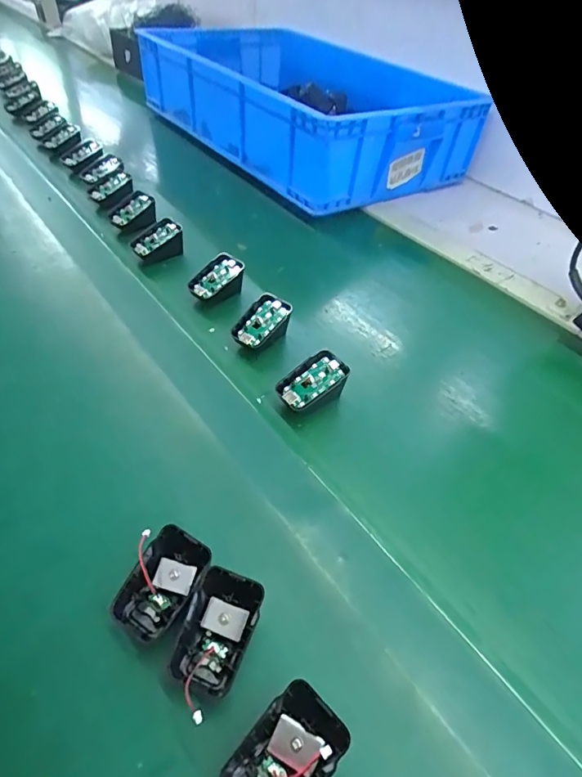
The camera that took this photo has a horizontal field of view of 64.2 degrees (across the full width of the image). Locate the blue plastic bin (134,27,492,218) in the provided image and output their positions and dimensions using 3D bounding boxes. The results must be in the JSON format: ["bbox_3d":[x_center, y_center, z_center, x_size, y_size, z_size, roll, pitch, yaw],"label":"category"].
[{"bbox_3d":[-0.006,-0.617,0.994,0.469,0.140,0.777,-17,49,-23],"label":"blue plastic bin"}]

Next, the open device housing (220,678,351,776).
[{"bbox_3d":[-0.002,0.207,0.261,0.044,0.020,0.071,36,95,26],"label":"open device housing"}]

